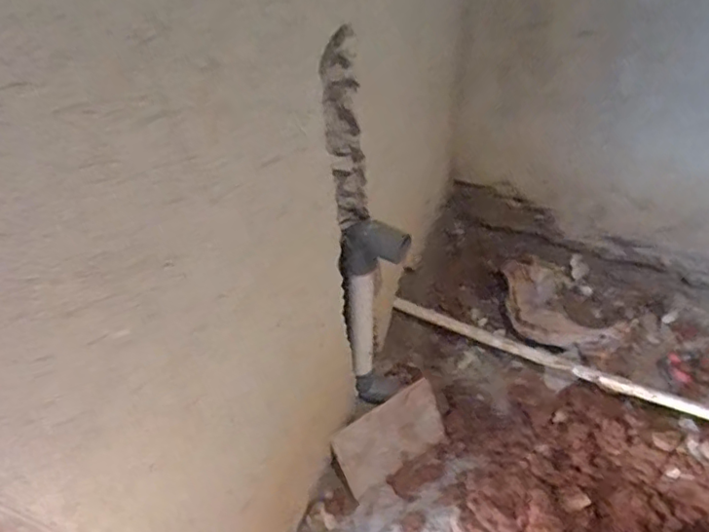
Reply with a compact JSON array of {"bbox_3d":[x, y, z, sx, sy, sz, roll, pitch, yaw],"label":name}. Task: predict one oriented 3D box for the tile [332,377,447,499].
[{"bbox_3d":[0.079,0.369,1.310,0.253,0.150,0.016,-29,12,-21],"label":"tile"}]

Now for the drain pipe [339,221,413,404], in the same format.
[{"bbox_3d":[0.048,0.108,1.180,0.110,0.521,0.109,-3,54,3],"label":"drain pipe"}]

